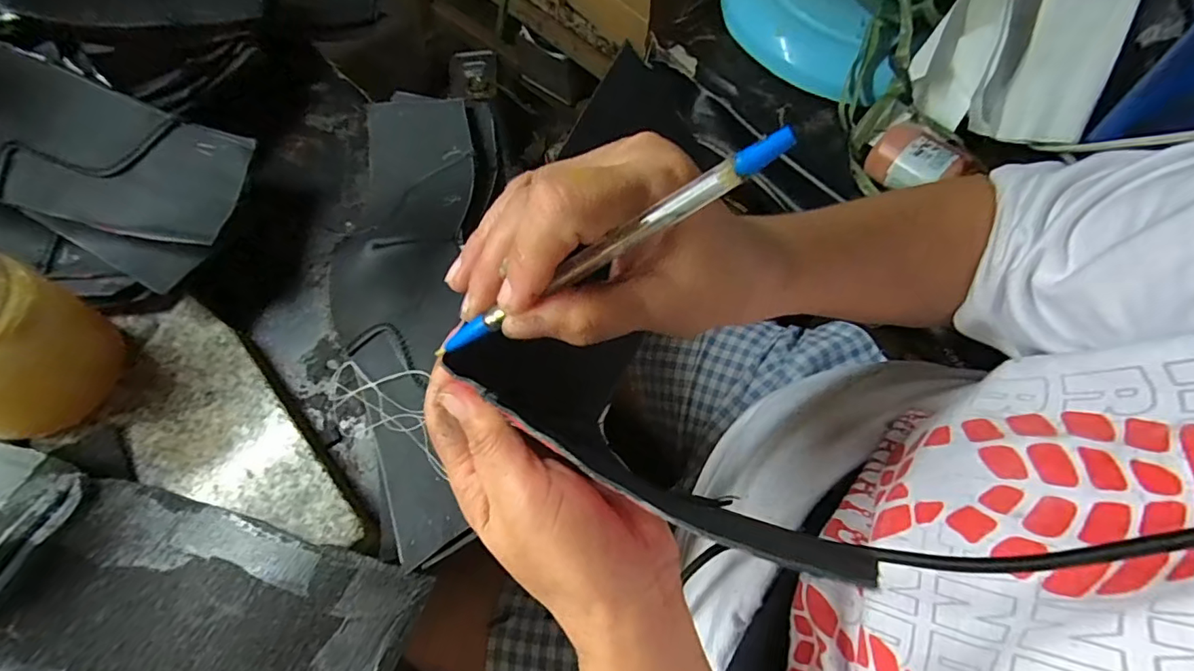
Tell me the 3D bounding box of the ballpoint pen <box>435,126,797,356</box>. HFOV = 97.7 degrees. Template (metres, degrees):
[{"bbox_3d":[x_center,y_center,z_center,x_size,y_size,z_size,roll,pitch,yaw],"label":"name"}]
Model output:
[{"bbox_3d":[-0.002,-0.025,0.172,0.139,0.005,0.007,-28,61,26],"label":"ballpoint pen"}]

